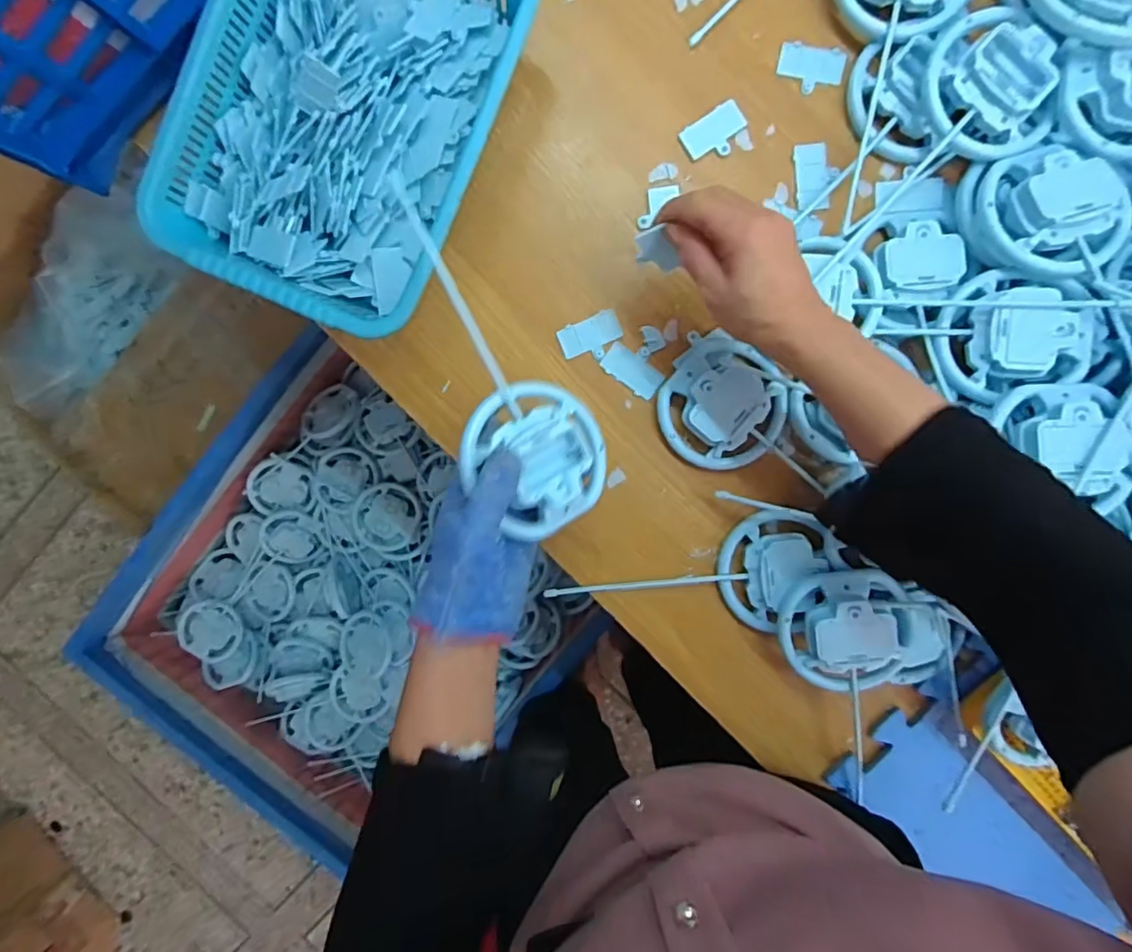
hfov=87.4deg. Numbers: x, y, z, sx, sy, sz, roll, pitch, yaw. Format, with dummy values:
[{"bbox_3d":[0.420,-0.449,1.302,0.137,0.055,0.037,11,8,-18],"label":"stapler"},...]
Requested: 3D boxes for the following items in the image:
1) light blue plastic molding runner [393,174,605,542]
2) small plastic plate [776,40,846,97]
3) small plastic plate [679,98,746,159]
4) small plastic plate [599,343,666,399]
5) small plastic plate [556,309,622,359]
[{"bbox_3d":[-0.046,-0.076,0.385,0.093,0.039,0.245,-35,104,-39],"label":"light blue plastic molding runner"},{"bbox_3d":[0.199,-0.332,0.480,0.052,0.004,0.036,12,94,2],"label":"small plastic plate"},{"bbox_3d":[0.123,-0.282,0.487,0.052,0.004,0.036,-34,92,4],"label":"small plastic plate"},{"bbox_3d":[0.058,-0.090,0.495,0.051,0.004,0.035,39,95,-1],"label":"small plastic plate"},{"bbox_3d":[0.021,-0.116,0.496,0.052,0.004,0.033,-21,93,4],"label":"small plastic plate"}]

